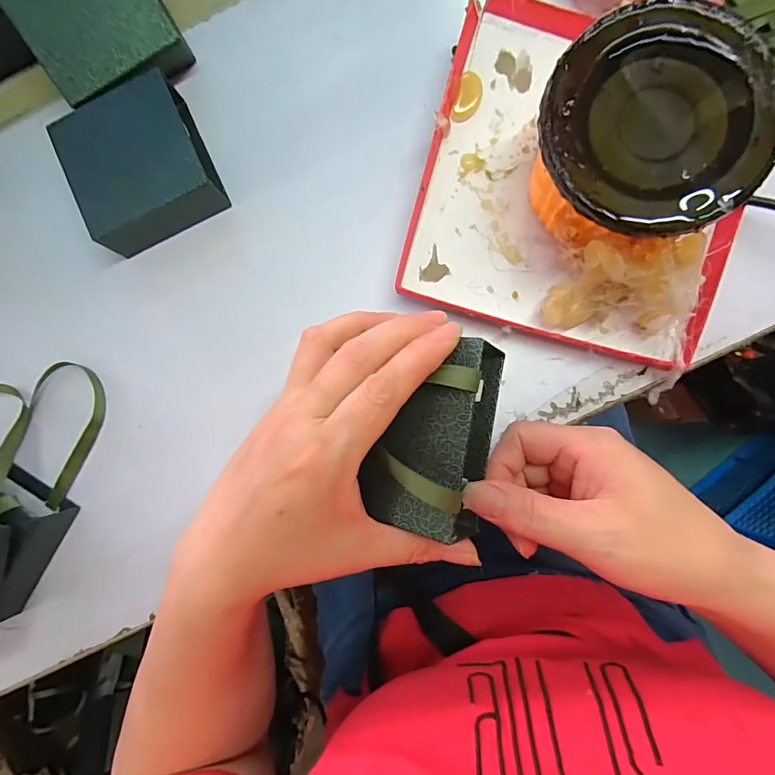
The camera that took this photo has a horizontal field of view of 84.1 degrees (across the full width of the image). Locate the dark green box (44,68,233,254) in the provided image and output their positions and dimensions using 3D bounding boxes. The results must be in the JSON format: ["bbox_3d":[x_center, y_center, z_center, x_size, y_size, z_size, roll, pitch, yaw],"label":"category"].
[{"bbox_3d":[-0.175,-0.153,0.309,0.088,0.036,0.104,-25,85,3],"label":"dark green box"}]

